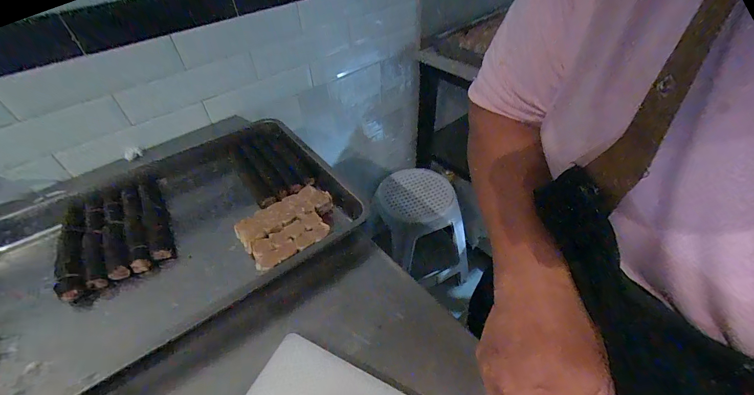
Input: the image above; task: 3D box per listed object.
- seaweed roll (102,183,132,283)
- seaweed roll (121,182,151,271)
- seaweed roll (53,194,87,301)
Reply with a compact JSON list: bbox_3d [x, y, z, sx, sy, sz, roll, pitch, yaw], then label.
[{"bbox_3d":[-0.447,0.052,0.555,0.036,0.027,0.229,-28,48,-22],"label":"seaweed roll"},{"bbox_3d":[-0.414,0.046,0.557,0.032,0.034,0.206,-26,47,-20],"label":"seaweed roll"},{"bbox_3d":[-0.485,0.074,0.524,0.040,0.032,0.210,-24,47,-18],"label":"seaweed roll"}]

